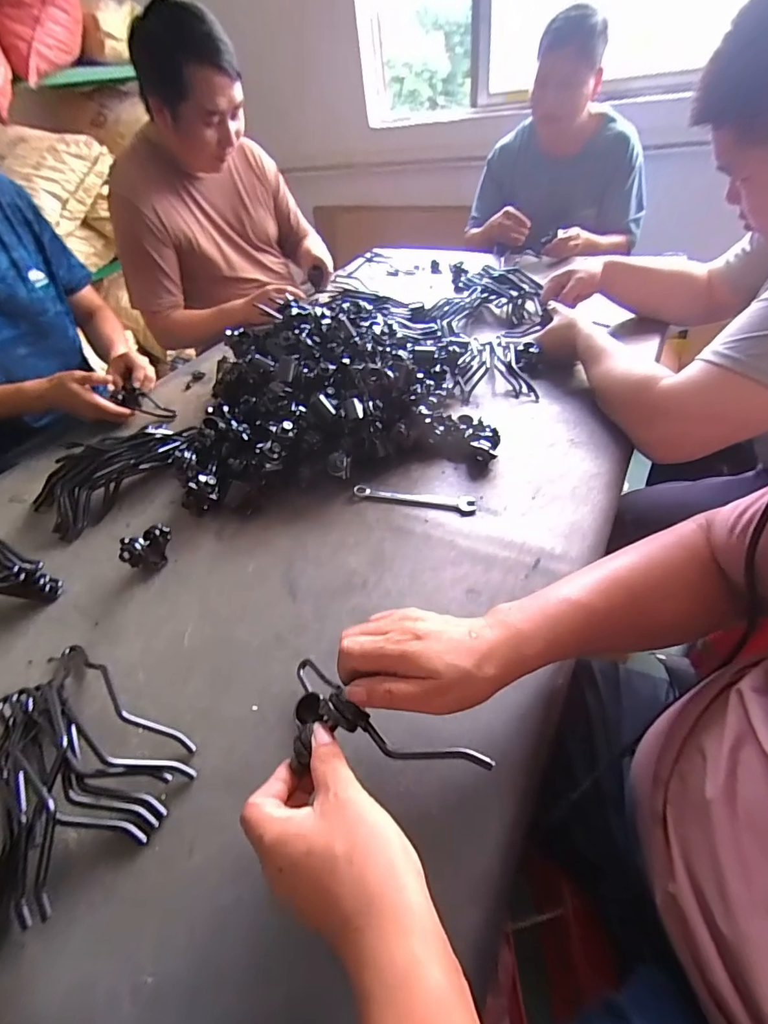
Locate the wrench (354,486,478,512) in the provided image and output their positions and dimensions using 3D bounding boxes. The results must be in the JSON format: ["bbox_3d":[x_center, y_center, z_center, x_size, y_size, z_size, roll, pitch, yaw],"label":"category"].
[{"bbox_3d":[0.040,-0.021,0.615,0.167,0.011,0.022,7,45,15],"label":"wrench"}]

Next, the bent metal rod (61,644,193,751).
[{"bbox_3d":[-0.258,0.171,0.429,0.202,0.036,0.022,21,49,27],"label":"bent metal rod"}]

